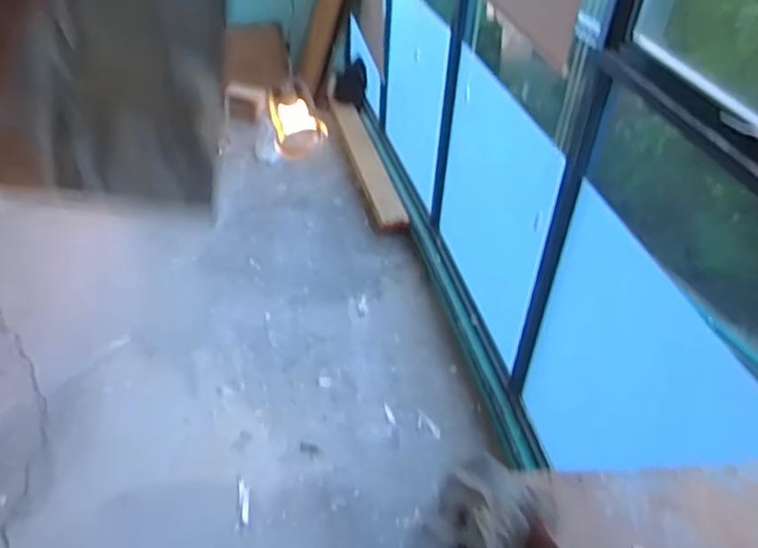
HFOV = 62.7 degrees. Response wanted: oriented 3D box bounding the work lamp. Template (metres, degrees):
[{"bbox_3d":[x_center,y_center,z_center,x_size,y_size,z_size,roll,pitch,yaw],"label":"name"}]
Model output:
[{"bbox_3d":[-0.218,-0.418,1.669,0.144,0.203,0.143,-5,41,-10],"label":"work lamp"}]

